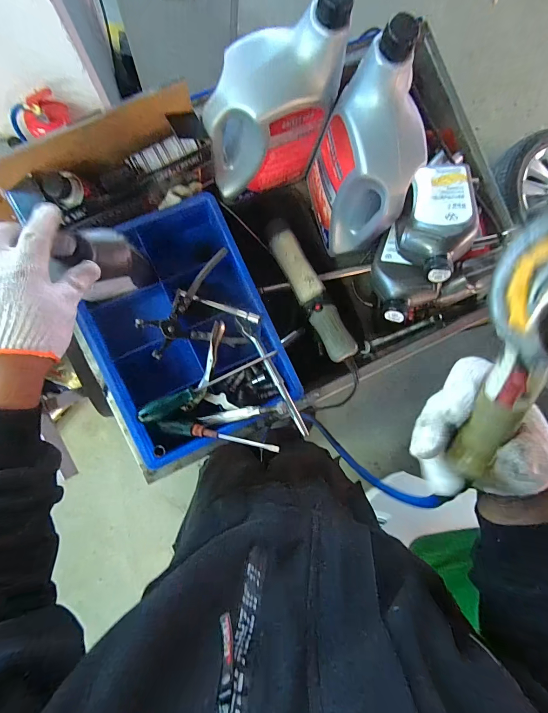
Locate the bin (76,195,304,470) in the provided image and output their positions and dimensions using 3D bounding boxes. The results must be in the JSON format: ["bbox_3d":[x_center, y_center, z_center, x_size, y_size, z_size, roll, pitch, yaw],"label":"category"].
[{"bbox_3d":[-0.151,-0.041,0.540,0.270,0.102,0.363,-25,92,-7],"label":"bin"}]

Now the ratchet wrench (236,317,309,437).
[{"bbox_3d":[0.000,0.030,0.520,0.019,0.013,0.214,-29,79,-7],"label":"ratchet wrench"}]

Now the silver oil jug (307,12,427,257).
[{"bbox_3d":[0.152,-0.300,0.513,0.103,0.258,0.196,-14,90,-7],"label":"silver oil jug"}]

